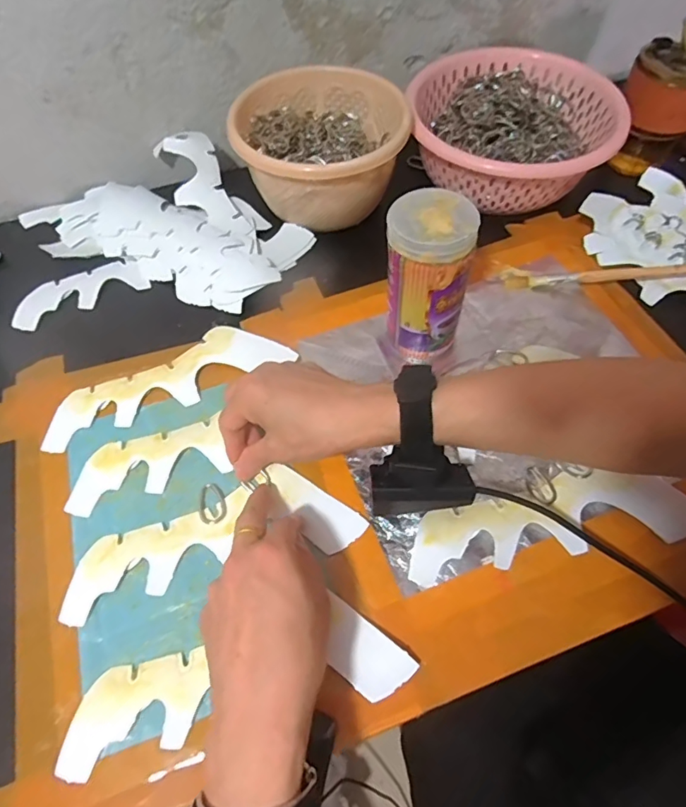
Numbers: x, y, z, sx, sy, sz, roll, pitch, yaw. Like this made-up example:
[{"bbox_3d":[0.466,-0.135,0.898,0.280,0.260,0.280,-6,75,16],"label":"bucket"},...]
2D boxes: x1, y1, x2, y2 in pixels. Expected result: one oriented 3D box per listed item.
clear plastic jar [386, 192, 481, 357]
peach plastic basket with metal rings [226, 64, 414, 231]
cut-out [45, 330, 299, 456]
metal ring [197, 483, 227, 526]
[{"bbox_3d":[0.069,-0.100,0.413,0.069,0.131,0.065,5,60,4],"label":"clear plastic jar"},{"bbox_3d":[-0.023,-0.269,0.524,0.168,0.083,0.160,-9,60,-4],"label":"peach plastic basket with metal rings"},{"bbox_3d":[-0.162,-0.022,0.452,0.217,0.008,0.063,-25,61,-10],"label":"cut-out"},{"bbox_3d":[-0.104,0.079,0.391,0.022,0.004,0.033,-16,61,-8],"label":"metal ring"}]

